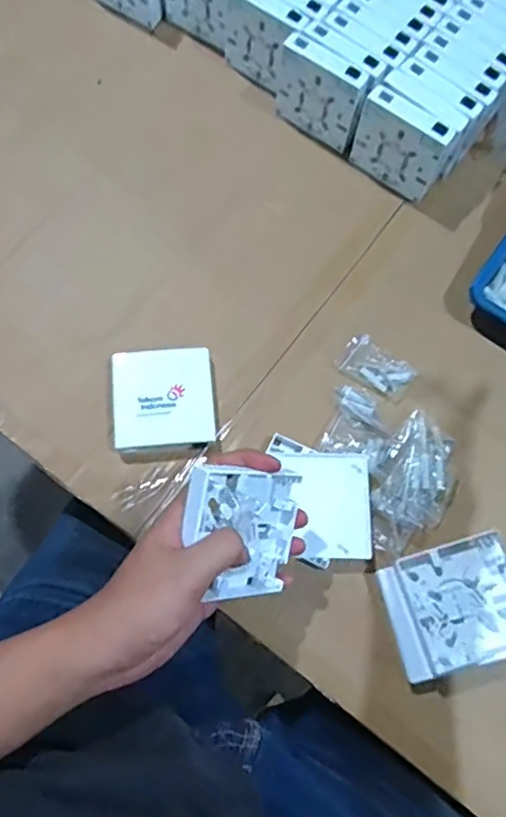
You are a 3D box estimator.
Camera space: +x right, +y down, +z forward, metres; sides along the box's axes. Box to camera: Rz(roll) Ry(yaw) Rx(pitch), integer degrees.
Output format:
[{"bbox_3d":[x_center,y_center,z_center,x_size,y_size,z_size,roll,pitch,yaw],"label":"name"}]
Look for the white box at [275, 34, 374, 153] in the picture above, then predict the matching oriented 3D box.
[{"bbox_3d":[0.066,-0.305,0.593,0.087,0.083,0.023,35,74,8],"label":"white box"}]

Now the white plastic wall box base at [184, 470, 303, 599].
[{"bbox_3d":[-0.009,0.084,0.404,0.087,0.017,0.086,8,93,-43],"label":"white plastic wall box base"}]

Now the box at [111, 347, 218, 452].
[{"bbox_3d":[-0.078,-0.007,0.531,0.086,0.026,0.086,-5,73,-4],"label":"box"}]

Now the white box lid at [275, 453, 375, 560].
[{"bbox_3d":[0.061,0.079,0.499,0.074,0.009,0.083,4,73,-1],"label":"white box lid"}]

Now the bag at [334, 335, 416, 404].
[{"bbox_3d":[0.112,-0.038,0.551,0.066,0.007,0.042,32,74,7],"label":"bag"}]

